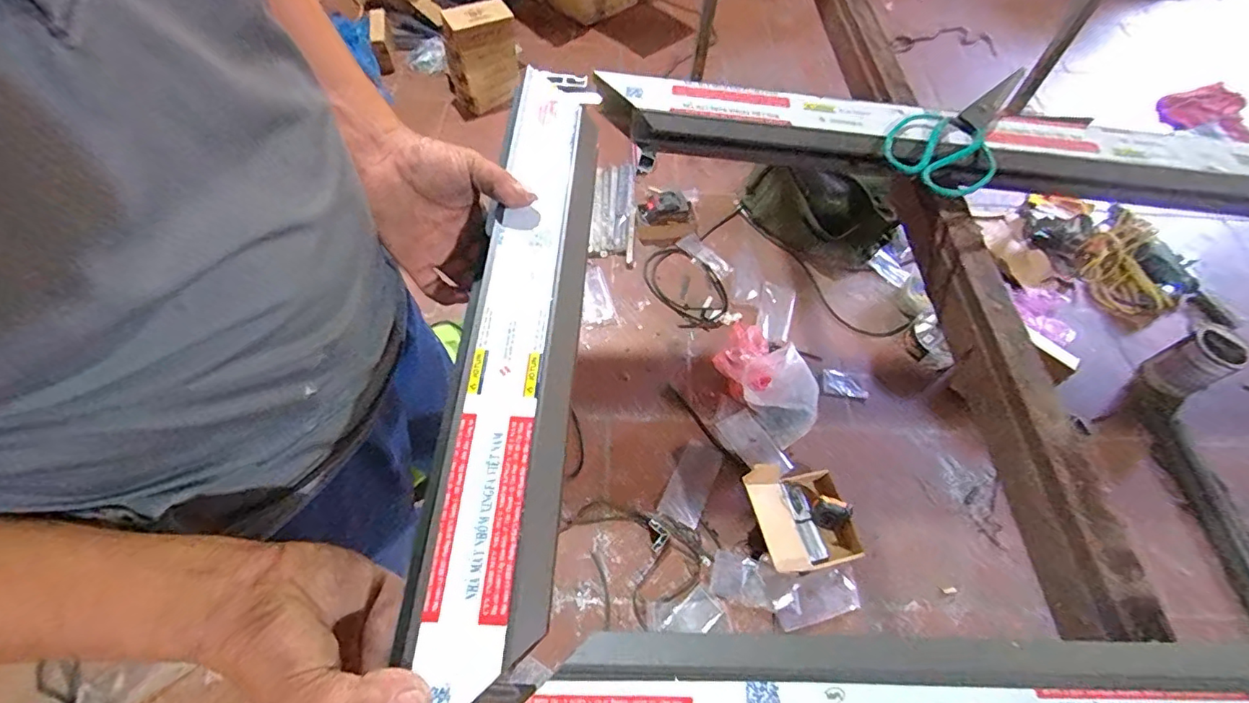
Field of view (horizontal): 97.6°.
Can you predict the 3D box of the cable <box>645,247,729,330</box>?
[{"bbox_3d":[0.178,-0.185,1.534,0.183,0.028,0.300,-25,61,-17],"label":"cable"}]

